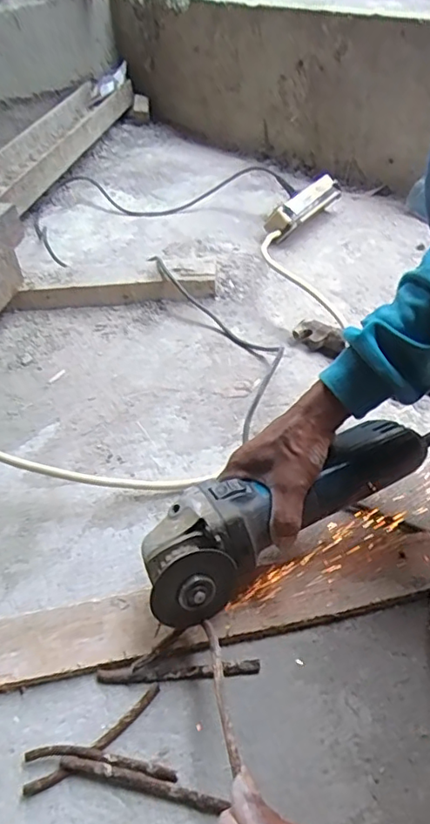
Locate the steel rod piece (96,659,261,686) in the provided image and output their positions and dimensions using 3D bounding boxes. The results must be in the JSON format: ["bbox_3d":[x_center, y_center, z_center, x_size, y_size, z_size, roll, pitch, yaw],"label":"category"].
[{"bbox_3d":[-0.030,0.209,0.463,0.132,0.007,0.012,-5,43,2],"label":"steel rod piece"}]

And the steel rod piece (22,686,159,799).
[{"bbox_3d":[-0.090,0.249,0.431,0.115,0.006,0.014,-31,48,-23],"label":"steel rod piece"}]

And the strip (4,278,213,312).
[{"bbox_3d":[-0.153,-0.175,0.868,0.299,0.043,0.024,-6,43,1],"label":"strip"}]

